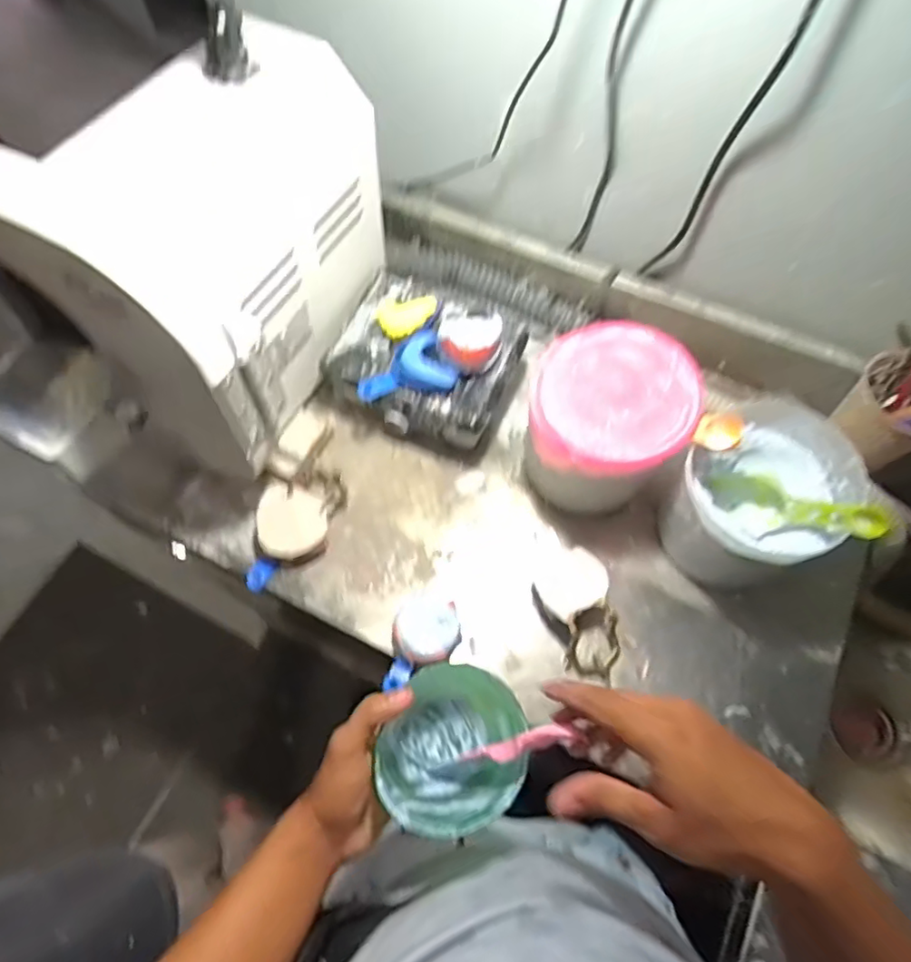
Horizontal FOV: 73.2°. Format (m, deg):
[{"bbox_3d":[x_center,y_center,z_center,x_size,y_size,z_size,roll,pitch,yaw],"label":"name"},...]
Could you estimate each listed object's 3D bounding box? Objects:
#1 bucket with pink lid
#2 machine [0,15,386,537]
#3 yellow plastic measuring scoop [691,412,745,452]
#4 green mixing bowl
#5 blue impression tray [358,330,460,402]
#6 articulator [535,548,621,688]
[{"bbox_3d":[0.158,-0.057,0.676,0.157,0.180,0.151,0,67,1],"label":"bucket with pink lid"},{"bbox_3d":[-0.262,-0.193,0.647,0.255,0.360,0.419,23,69,10],"label":"machine"},{"bbox_3d":[0.251,-0.047,0.581,0.041,0.021,0.033,33,71,13],"label":"yellow plastic measuring scoop"},{"bbox_3d":[0.000,0.216,0.499,0.107,0.070,0.117,0,67,1],"label":"green mixing bowl"},{"bbox_3d":[-0.056,-0.132,0.700,0.110,0.029,0.065,-6,67,-2],"label":"blue impression tray"},{"bbox_3d":[0.138,0.142,0.664,0.078,0.052,0.144,-19,68,-7],"label":"articulator"}]

